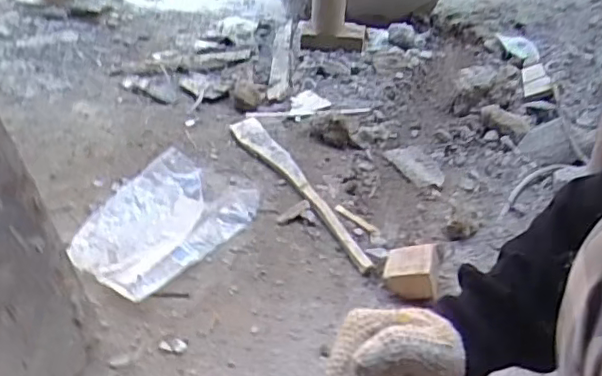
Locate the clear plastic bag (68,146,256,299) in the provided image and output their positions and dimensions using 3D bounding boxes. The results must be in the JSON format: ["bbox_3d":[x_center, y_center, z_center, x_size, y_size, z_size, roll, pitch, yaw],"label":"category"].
[{"bbox_3d":[-0.194,0.046,0.853,0.185,0.028,0.244,26,45,24],"label":"clear plastic bag"}]

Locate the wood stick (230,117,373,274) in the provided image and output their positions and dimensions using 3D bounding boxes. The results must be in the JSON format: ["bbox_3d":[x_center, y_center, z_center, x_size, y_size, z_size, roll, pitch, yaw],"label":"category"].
[{"bbox_3d":[-0.005,-0.003,0.915,0.043,0.027,0.388,-19,45,-25],"label":"wood stick"}]

